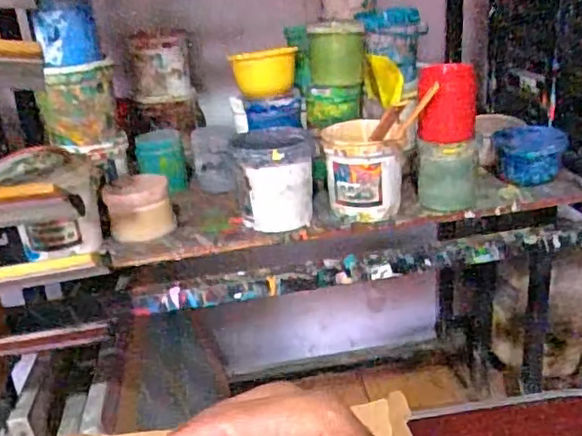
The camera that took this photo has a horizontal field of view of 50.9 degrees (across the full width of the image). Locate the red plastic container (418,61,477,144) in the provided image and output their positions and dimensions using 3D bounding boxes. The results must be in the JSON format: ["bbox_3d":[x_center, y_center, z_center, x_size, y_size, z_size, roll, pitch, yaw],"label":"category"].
[{"bbox_3d":[0.220,-0.162,0.868,0.076,0.100,0.063,-1,23,8],"label":"red plastic container"}]

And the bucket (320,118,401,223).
[{"bbox_3d":[0.105,-0.075,0.918,0.111,0.129,0.118,-5,23,-1],"label":"bucket"}]

